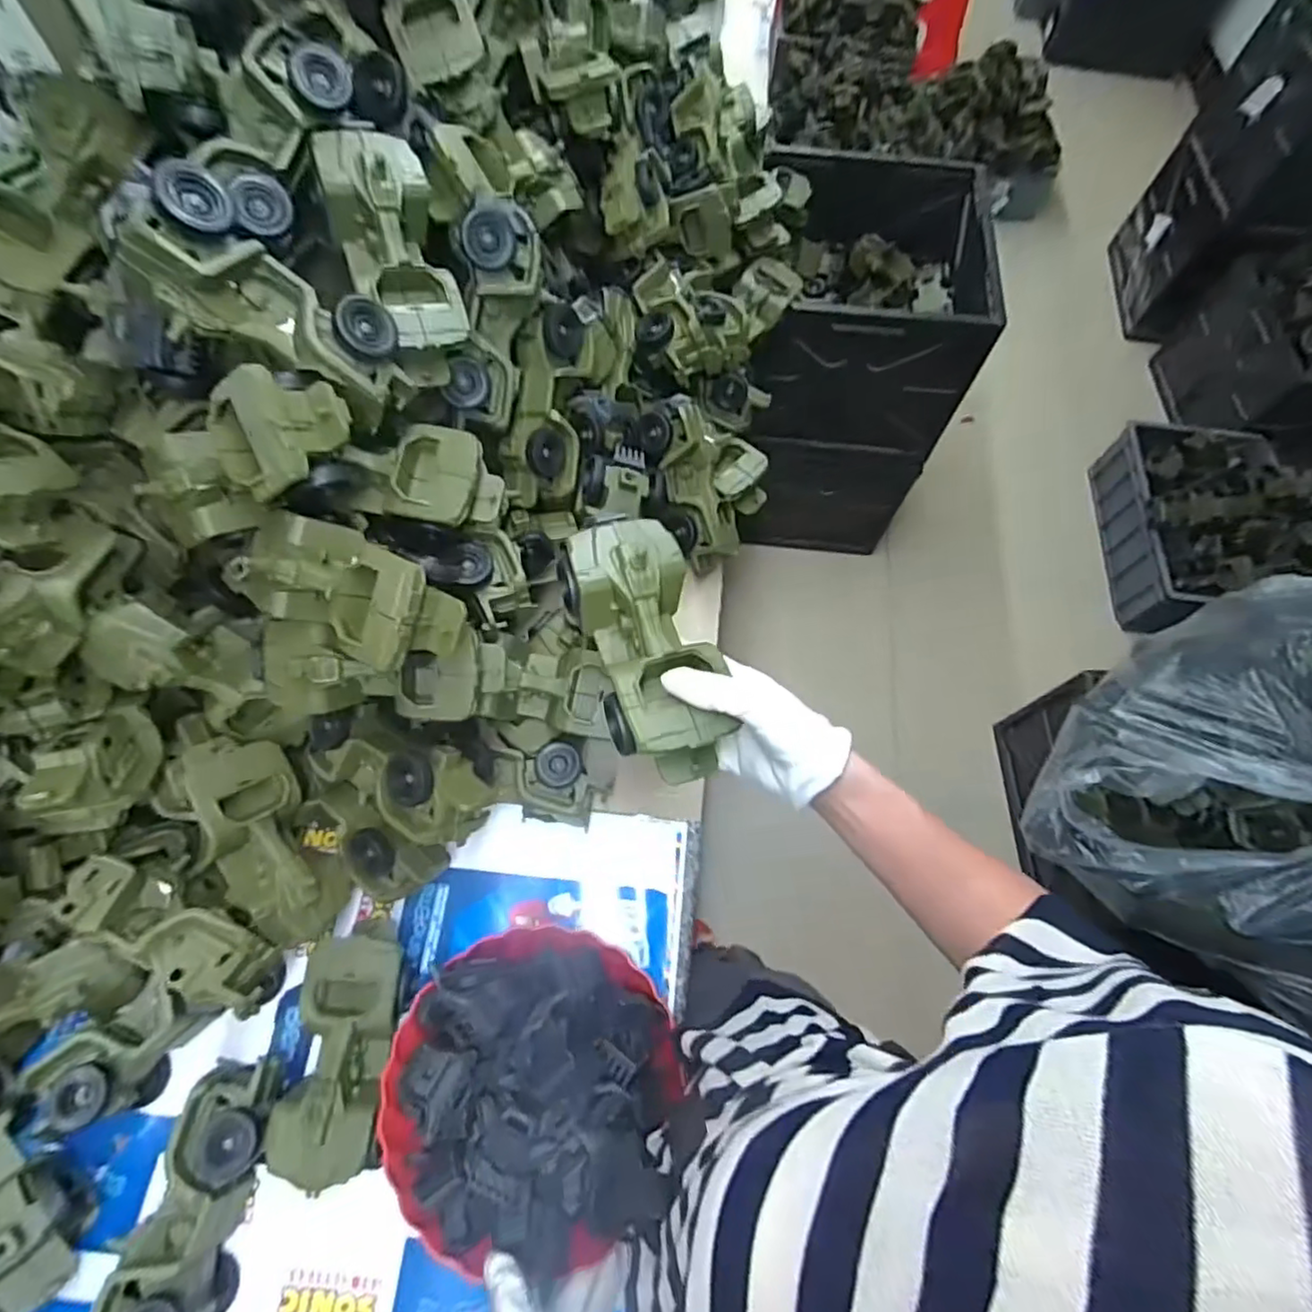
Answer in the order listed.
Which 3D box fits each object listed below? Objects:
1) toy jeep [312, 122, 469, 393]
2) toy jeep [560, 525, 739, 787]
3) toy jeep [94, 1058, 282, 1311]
[{"bbox_3d":[-0.207,-0.317,0.506,0.085,0.080,0.182,-12,89,-7],"label":"toy jeep"},{"bbox_3d":[-0.007,-0.006,0.439,0.085,0.058,0.181,-14,73,-8],"label":"toy jeep"},{"bbox_3d":[-0.353,0.419,0.505,0.073,0.076,0.174,12,66,4],"label":"toy jeep"}]

